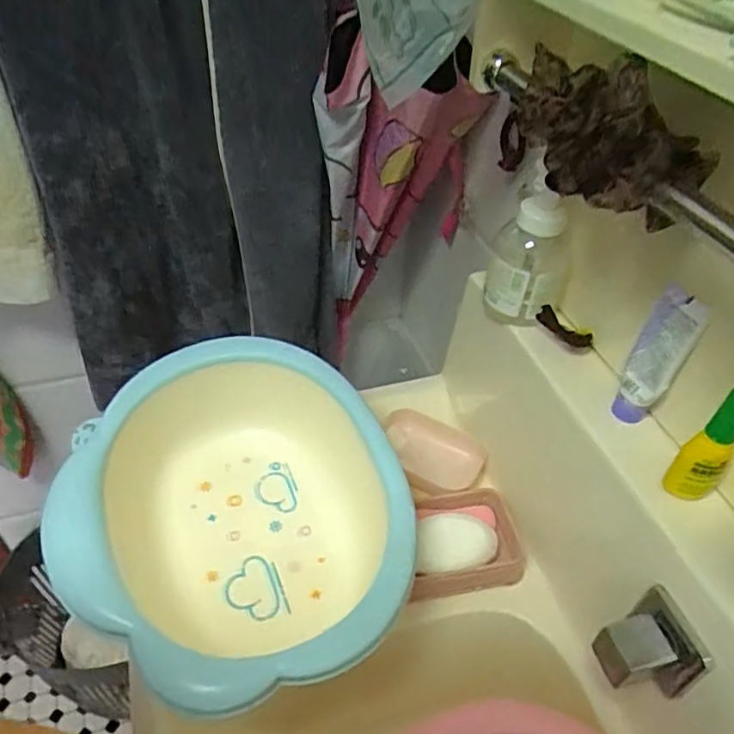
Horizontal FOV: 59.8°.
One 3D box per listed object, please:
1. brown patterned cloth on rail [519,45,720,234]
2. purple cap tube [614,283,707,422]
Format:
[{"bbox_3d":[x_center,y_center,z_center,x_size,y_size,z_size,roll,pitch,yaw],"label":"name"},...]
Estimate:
[{"bbox_3d":[0.150,-0.138,0.383,0.058,0.070,0.101,-27,50,-27],"label":"brown patterned cloth on rail"},{"bbox_3d":[0.220,-0.004,0.486,0.036,0.114,0.028,25,48,23],"label":"purple cap tube"}]

